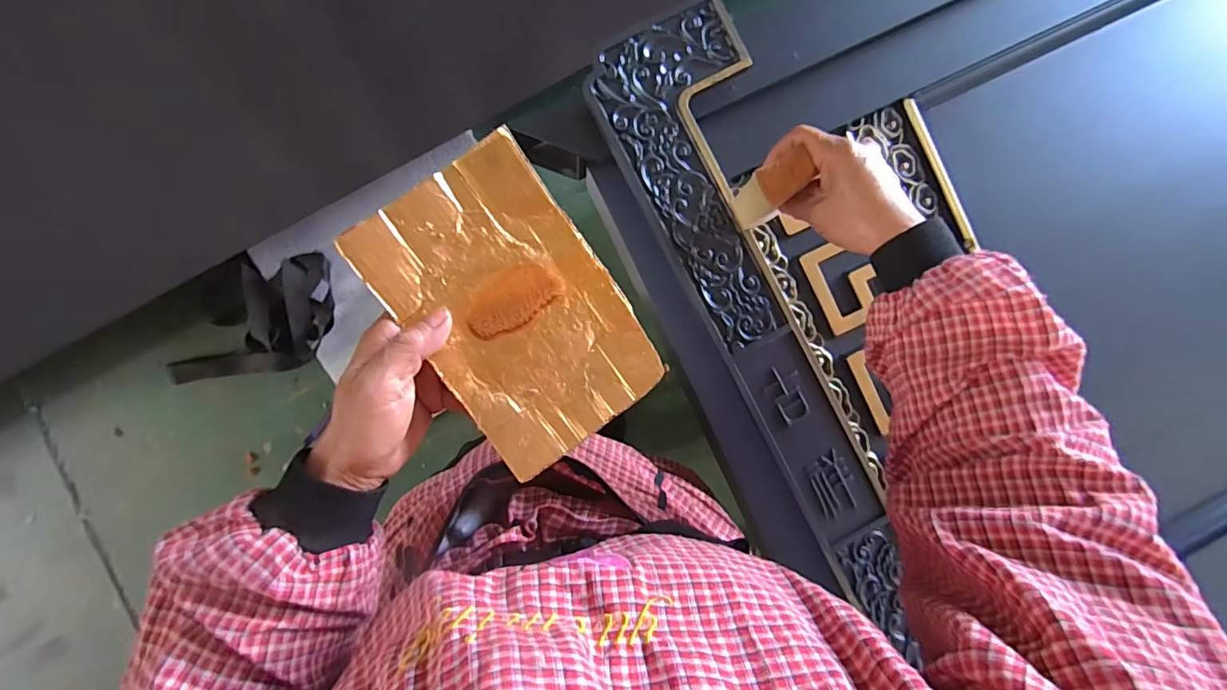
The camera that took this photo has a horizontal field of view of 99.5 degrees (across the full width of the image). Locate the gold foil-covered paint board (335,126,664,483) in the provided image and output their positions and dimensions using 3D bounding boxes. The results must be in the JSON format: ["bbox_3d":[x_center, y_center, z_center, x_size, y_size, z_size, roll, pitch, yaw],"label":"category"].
[{"bbox_3d":[-0.055,-0.020,0.292,0.109,0.025,0.163,-36,92,-2],"label":"gold foil-covered paint board"}]

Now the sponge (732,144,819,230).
[{"bbox_3d":[0.124,-0.122,0.414,0.038,0.079,0.030,-27,88,-2],"label":"sponge"}]

